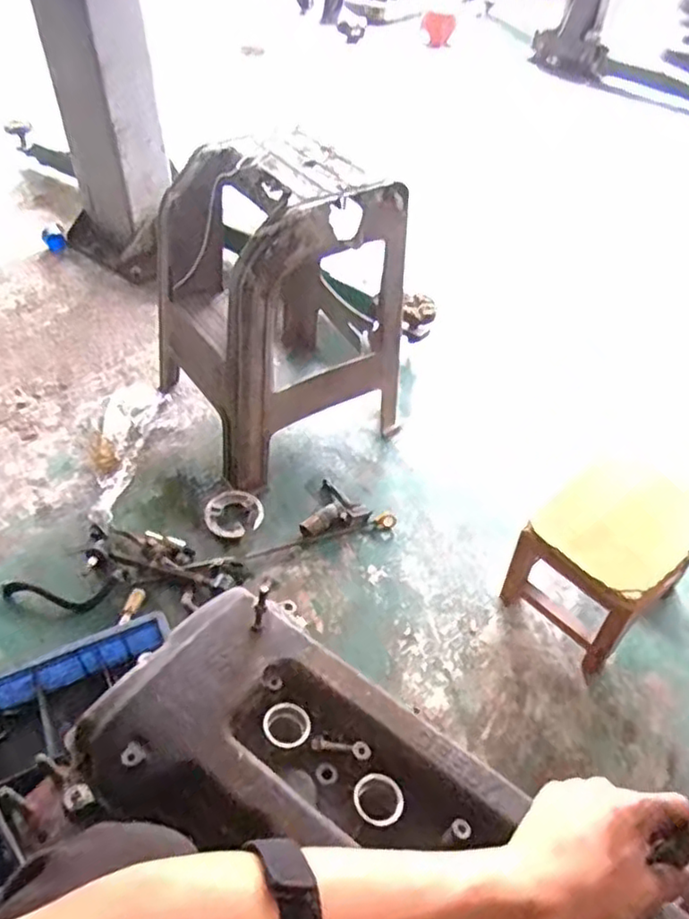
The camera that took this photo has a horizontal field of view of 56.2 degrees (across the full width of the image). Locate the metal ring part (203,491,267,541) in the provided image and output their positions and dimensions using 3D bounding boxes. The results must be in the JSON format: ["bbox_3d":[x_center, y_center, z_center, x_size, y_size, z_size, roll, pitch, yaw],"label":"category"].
[{"bbox_3d":[-0.234,0.116,1.362,0.120,0.029,0.106,-30,57,-29],"label":"metal ring part"}]

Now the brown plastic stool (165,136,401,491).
[{"bbox_3d":[-0.145,-0.335,1.383,0.442,0.564,0.445,-27,56,-28],"label":"brown plastic stool"}]

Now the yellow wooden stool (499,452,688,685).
[{"bbox_3d":[0.488,0.185,1.227,0.326,0.225,0.239,-33,58,-30],"label":"yellow wooden stool"}]

